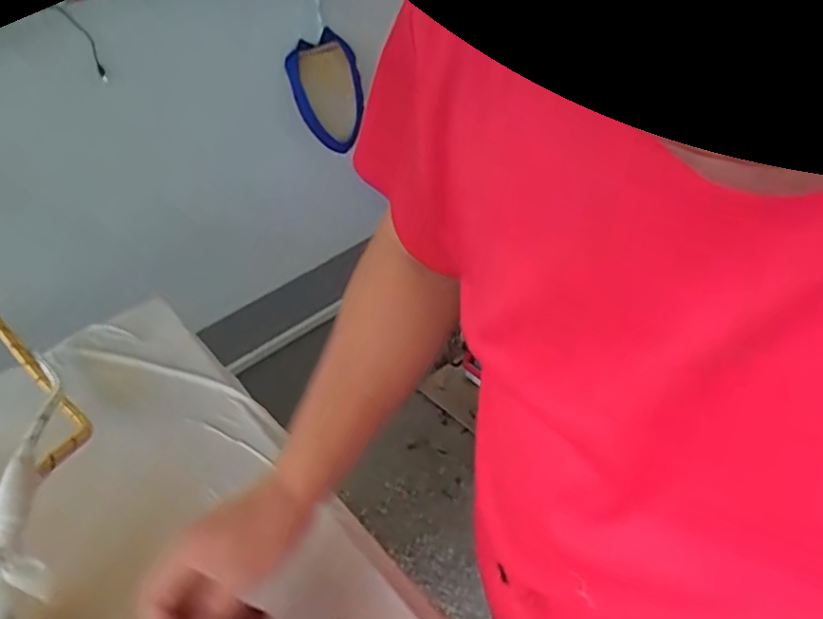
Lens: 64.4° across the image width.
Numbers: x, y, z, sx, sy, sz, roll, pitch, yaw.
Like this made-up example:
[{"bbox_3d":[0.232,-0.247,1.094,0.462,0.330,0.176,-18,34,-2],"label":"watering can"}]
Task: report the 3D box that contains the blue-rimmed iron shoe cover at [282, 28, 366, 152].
[{"bbox_3d":[-0.160,-0.420,1.283,0.135,0.215,0.035,-27,25,-16],"label":"blue-rimmed iron shoe cover"}]

